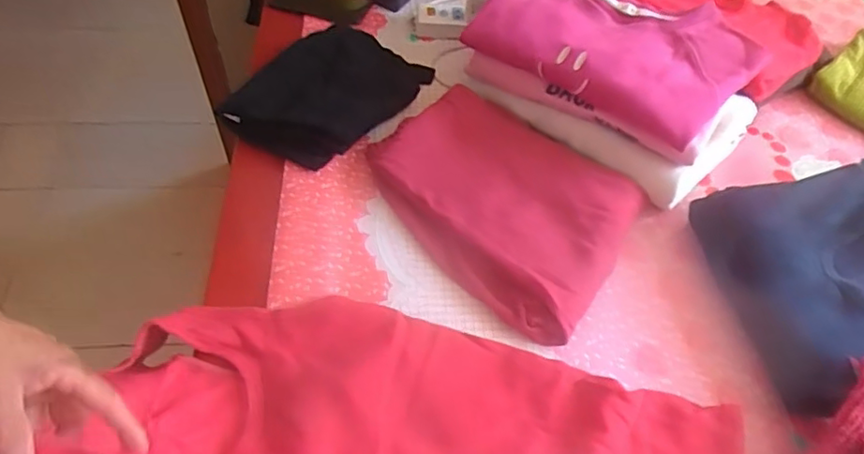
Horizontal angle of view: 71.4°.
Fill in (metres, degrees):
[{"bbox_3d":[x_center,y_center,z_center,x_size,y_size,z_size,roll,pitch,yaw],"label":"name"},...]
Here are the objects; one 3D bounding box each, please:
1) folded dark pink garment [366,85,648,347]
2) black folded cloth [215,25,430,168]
[{"bbox_3d":[0.083,-0.040,0.742,0.320,0.038,0.239,36,57,20],"label":"folded dark pink garment"},{"bbox_3d":[-0.136,-0.194,0.823,0.172,0.052,0.275,29,55,16],"label":"black folded cloth"}]

